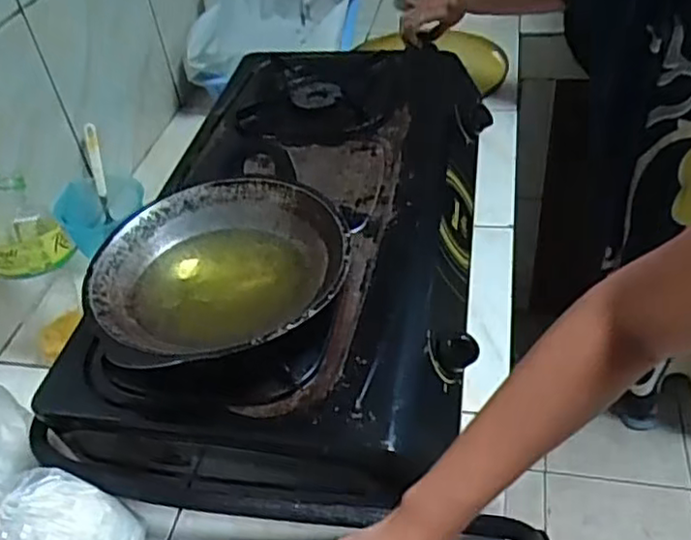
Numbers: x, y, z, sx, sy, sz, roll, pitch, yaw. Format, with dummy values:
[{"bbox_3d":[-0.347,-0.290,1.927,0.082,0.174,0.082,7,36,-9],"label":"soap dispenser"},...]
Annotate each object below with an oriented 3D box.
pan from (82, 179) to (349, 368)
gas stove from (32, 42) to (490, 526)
[{"bbox_3d":[-0.114,0.008,0.634,0.225,0.068,0.211,3,43,12],"label":"pan"},{"bbox_3d":[-0.040,-0.067,0.778,0.364,0.150,0.671,3,43,11],"label":"gas stove"}]

